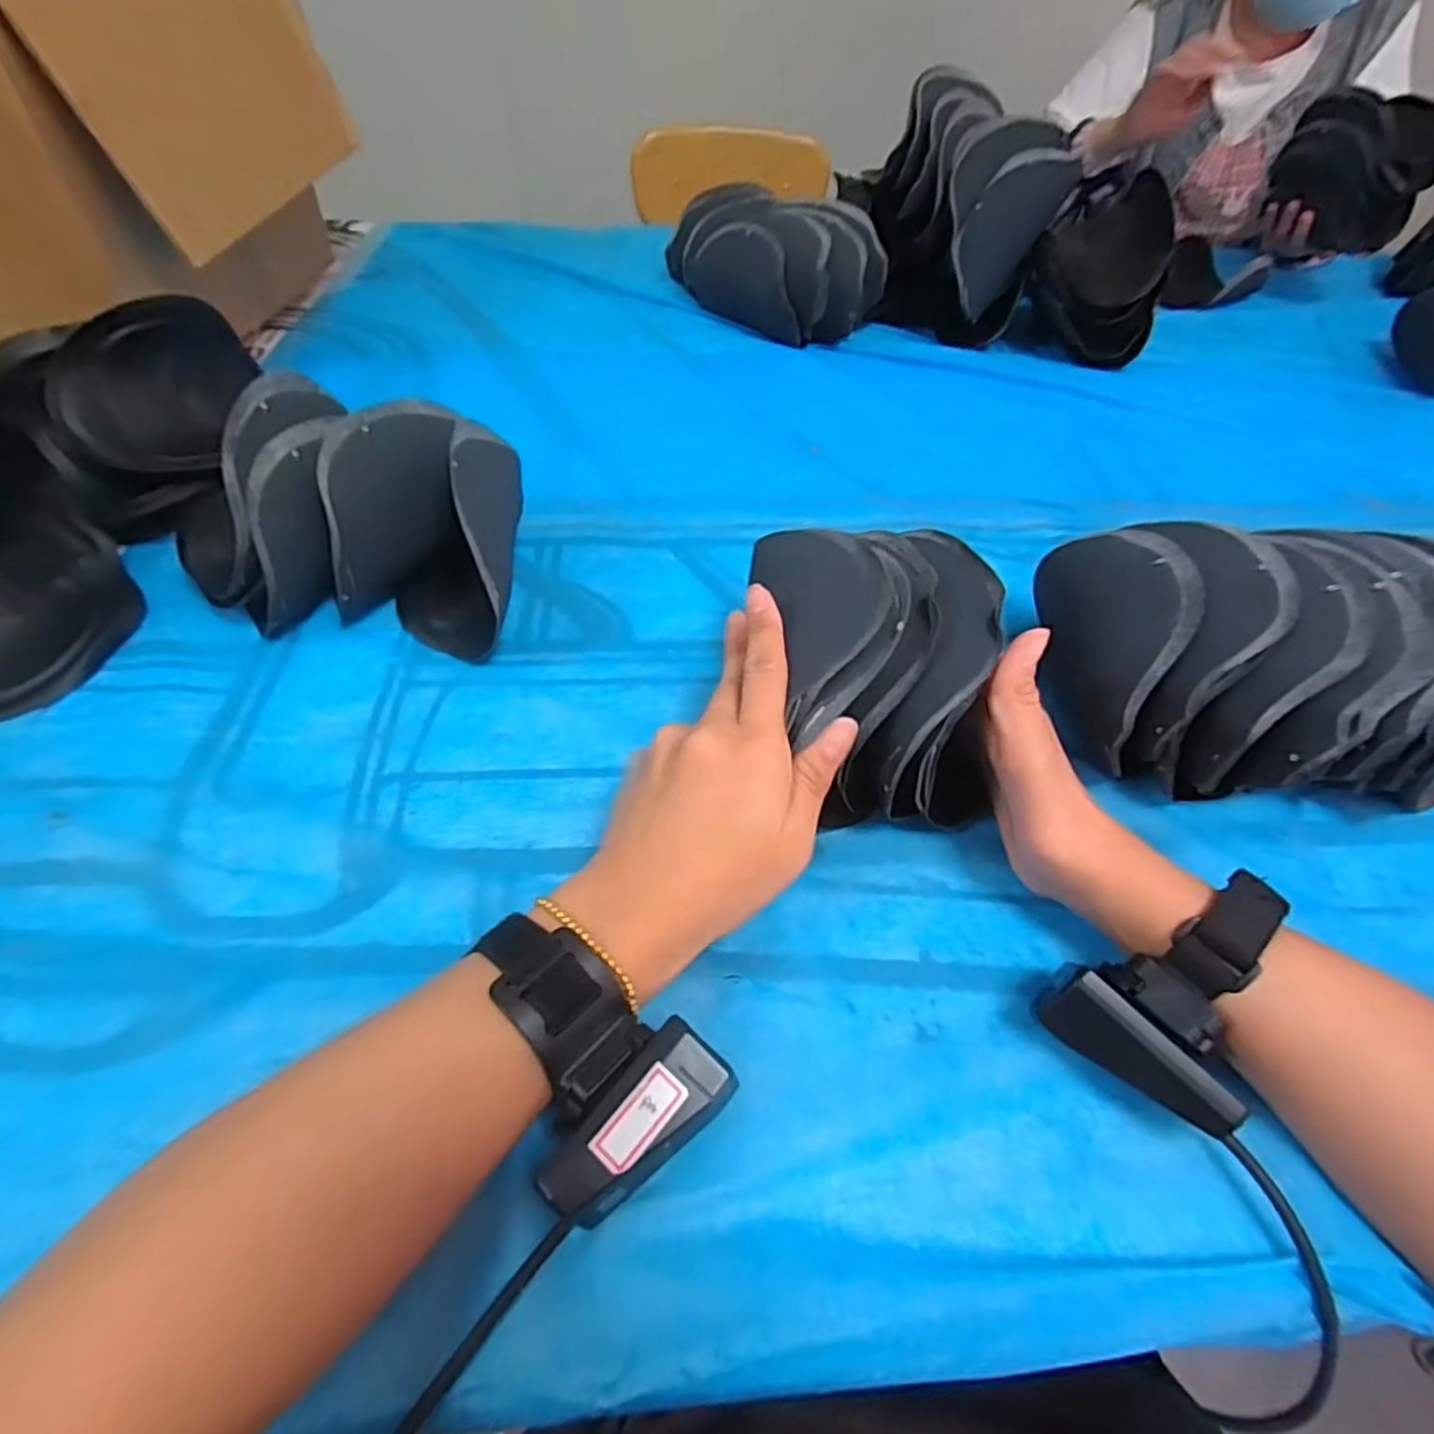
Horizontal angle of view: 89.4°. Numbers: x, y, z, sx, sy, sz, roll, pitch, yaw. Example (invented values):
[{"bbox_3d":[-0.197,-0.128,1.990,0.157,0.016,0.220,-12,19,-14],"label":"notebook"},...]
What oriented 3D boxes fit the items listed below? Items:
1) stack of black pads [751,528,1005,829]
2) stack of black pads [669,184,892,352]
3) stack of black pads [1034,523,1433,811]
[{"bbox_3d":[0.078,-0.028,0.366,0.100,0.095,0.148,-3,49,-6],"label":"stack of black pads"},{"bbox_3d":[0.065,-0.483,0.771,0.139,0.093,0.252,-30,57,-26],"label":"stack of black pads"},{"bbox_3d":[0.284,-0.023,0.381,0.198,0.106,0.148,11,49,6],"label":"stack of black pads"}]

